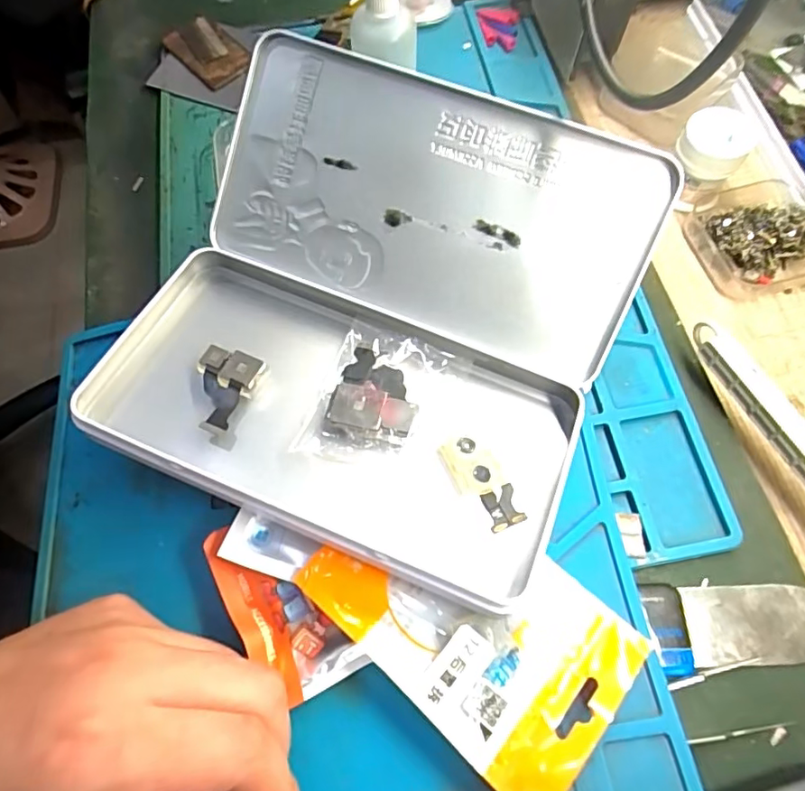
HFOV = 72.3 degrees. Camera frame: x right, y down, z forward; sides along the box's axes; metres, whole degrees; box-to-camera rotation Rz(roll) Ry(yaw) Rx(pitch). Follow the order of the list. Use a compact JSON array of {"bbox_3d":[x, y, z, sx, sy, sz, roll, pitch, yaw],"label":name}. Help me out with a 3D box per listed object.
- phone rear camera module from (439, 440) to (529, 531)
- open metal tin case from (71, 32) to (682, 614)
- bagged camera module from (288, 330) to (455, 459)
[{"bbox_3d":[0.032,0.035,0.224,0.020,0.004,0.041,-31,72,-13],"label":"phone rear camera module"},{"bbox_3d":[-0.011,-0.038,0.234,0.193,0.070,0.188,22,69,7],"label":"open metal tin case"},{"bbox_3d":[-0.012,0.000,0.237,0.047,0.011,0.065,18,69,6],"label":"bagged camera module"}]

